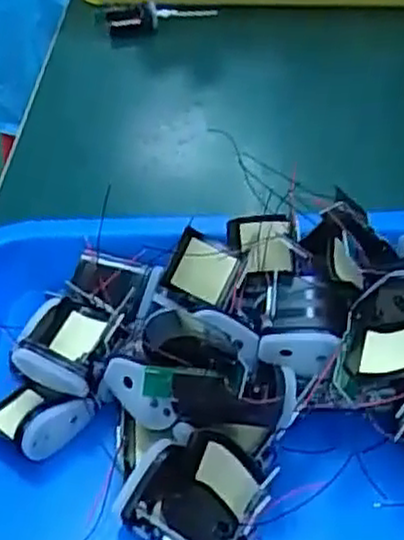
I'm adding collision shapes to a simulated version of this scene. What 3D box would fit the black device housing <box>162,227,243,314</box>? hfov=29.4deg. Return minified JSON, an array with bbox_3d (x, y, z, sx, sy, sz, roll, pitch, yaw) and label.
[{"bbox_3d":[0.000,0.001,0.374,0.032,0.030,0.013,22,18,-8],"label":"black device housing"}]

